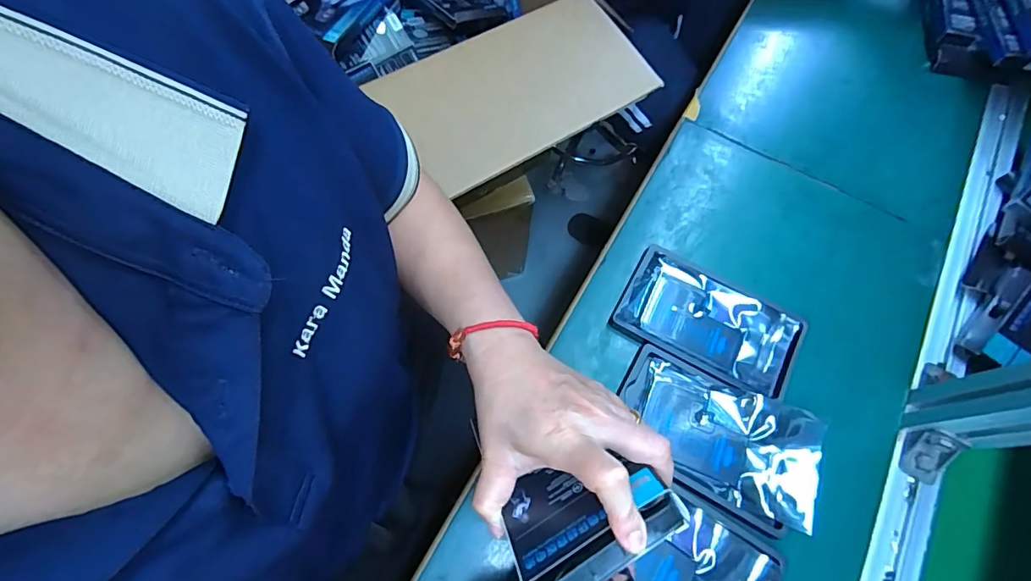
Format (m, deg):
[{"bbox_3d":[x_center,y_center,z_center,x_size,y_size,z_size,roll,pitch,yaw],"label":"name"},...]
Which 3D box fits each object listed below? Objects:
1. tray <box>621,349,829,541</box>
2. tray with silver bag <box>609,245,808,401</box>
[{"bbox_3d":[0.168,0.123,0.405,0.164,0.015,0.101,25,70,7],"label":"tray"},{"bbox_3d":[0.178,0.030,0.446,0.160,0.017,0.092,28,70,8],"label":"tray with silver bag"}]

